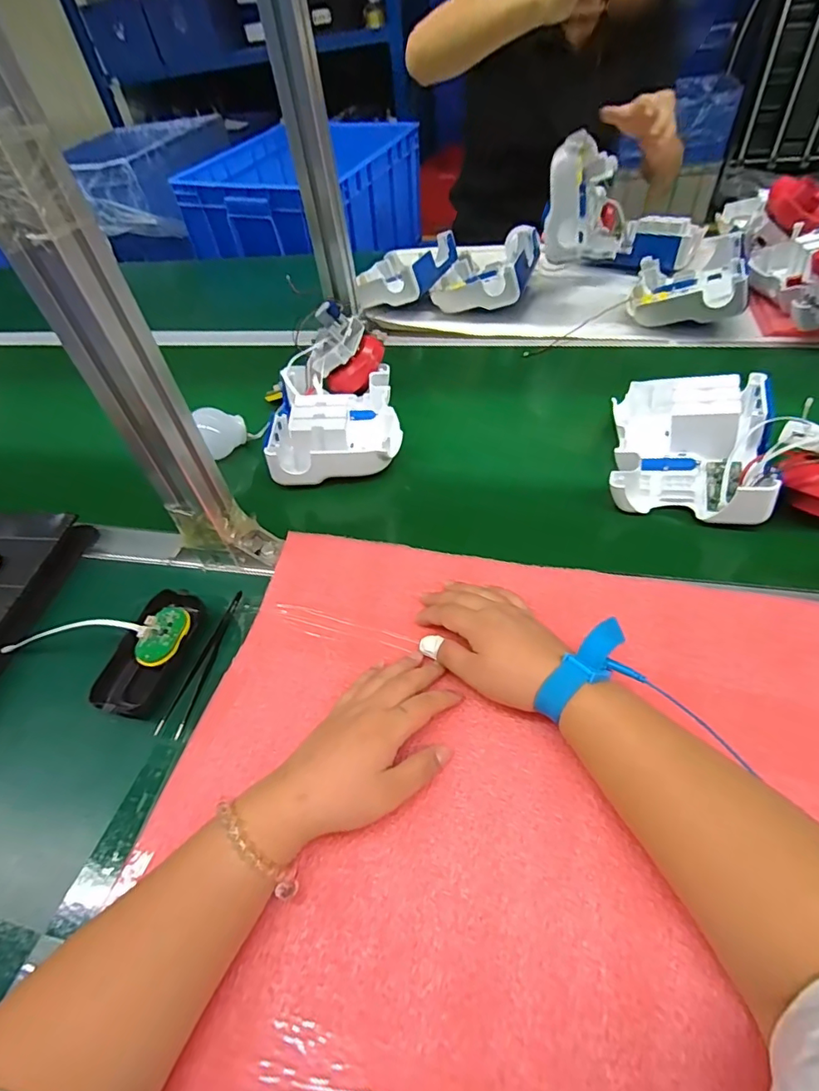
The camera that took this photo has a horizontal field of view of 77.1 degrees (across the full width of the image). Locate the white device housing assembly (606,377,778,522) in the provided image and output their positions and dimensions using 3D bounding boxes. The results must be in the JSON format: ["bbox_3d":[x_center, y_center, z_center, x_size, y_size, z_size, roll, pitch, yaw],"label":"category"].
[{"bbox_3d":[0.281,-0.109,0.517,0.134,0.062,0.183,12,51,17],"label":"white device housing assembly"}]

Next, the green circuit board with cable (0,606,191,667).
[{"bbox_3d":[-0.276,0.074,0.448,0.167,0.016,0.052,0,48,7],"label":"green circuit board with cable"}]

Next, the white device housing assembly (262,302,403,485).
[{"bbox_3d":[-0.090,-0.181,0.599,0.136,0.099,0.209,-7,48,1],"label":"white device housing assembly"}]

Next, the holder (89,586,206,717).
[{"bbox_3d":[-0.217,0.088,0.433,0.052,0.016,0.111,6,49,12],"label":"holder"}]

